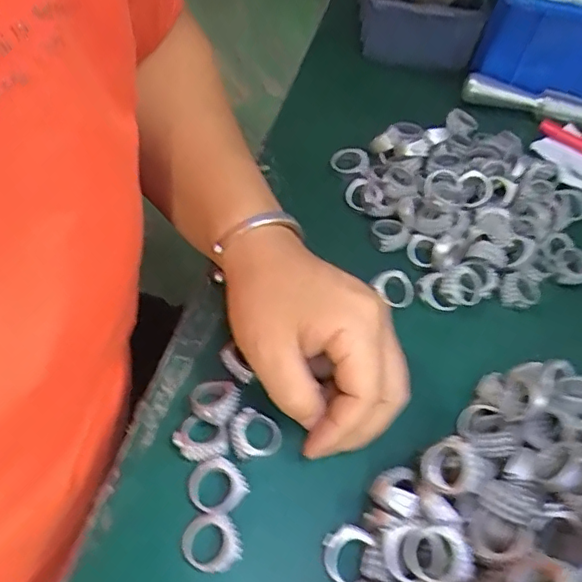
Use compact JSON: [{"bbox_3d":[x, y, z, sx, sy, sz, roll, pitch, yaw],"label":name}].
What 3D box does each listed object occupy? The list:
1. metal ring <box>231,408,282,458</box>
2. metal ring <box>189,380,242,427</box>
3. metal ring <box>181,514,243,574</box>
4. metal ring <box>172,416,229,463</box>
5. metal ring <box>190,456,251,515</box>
[{"bbox_3d":[-0.017,0.071,0.280,0.025,0.008,0.024,3,55,-4],"label":"metal ring"},{"bbox_3d":[-0.039,0.055,0.286,0.024,0.012,0.022,3,55,-4],"label":"metal ring"},{"bbox_3d":[-0.035,0.112,0.251,0.023,0.008,0.025,3,55,-4],"label":"metal ring"},{"bbox_3d":[-0.044,0.072,0.276,0.027,0.007,0.020,31,58,16],"label":"metal ring"},{"bbox_3d":[-0.035,0.090,0.264,0.024,0.004,0.024,3,55,-4],"label":"metal ring"}]

